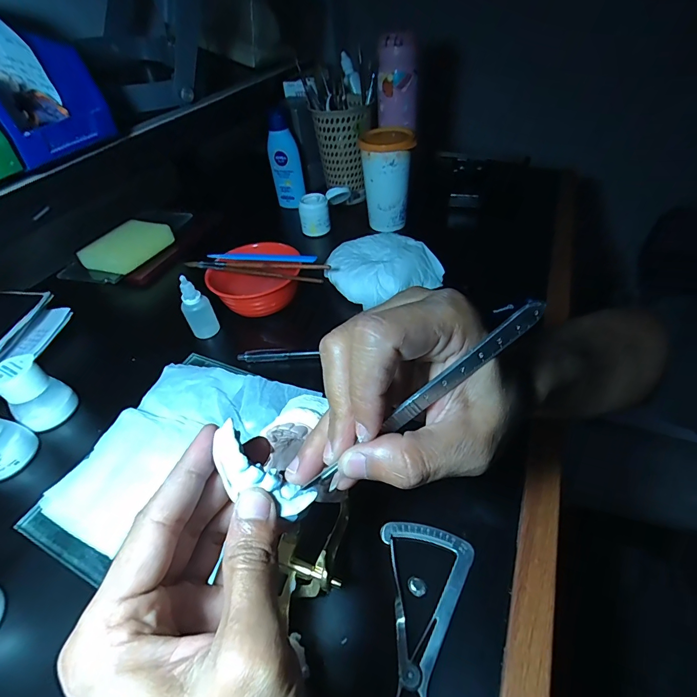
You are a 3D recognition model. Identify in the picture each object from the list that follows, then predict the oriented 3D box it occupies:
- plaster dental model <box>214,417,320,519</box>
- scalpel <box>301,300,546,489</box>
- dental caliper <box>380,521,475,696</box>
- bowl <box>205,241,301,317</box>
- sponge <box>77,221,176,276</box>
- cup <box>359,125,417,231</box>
[{"bbox_3d":[-0.040,0.057,0.174,0.052,0.012,0.019,40,52,-7],"label":"plaster dental model"},{"bbox_3d":[0.033,0.023,0.172,0.129,0.011,0.004,-39,49,4],"label":"scalpel"},{"bbox_3d":[0.039,0.159,0.243,0.059,0.006,0.100,15,49,19],"label":"dental caliper"},{"bbox_3d":[-0.111,-0.081,0.463,0.109,0.049,0.090,-13,46,-7],"label":"bowl"},{"bbox_3d":[-0.321,-0.149,0.563,0.073,0.029,0.107,19,50,22],"label":"sponge"},{"bbox_3d":[0.057,-0.244,0.564,0.069,0.122,0.073,2,46,7],"label":"cup"}]

